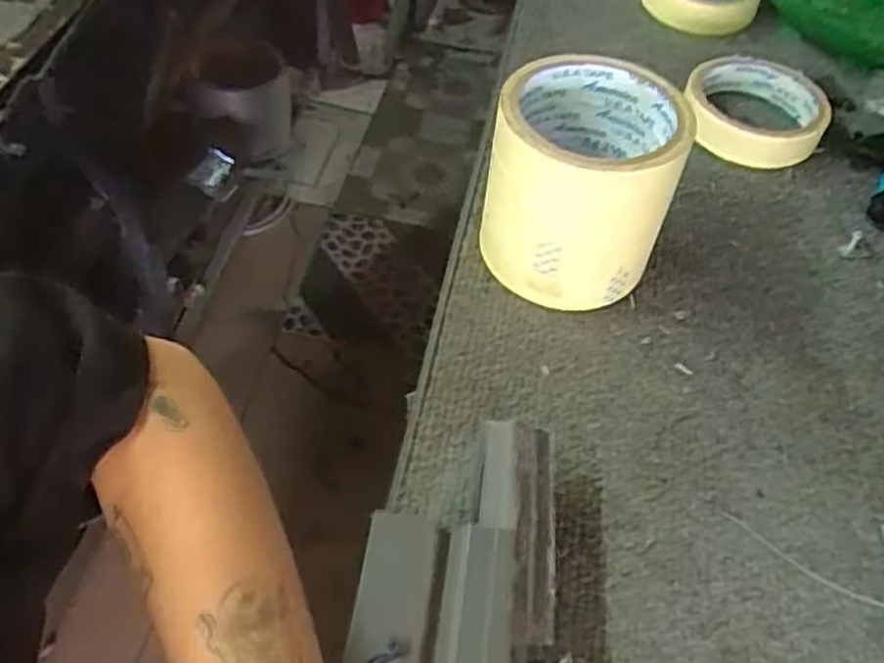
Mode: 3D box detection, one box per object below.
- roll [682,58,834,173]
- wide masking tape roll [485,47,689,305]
[{"bbox_3d":[0.209,-0.149,0.516,0.088,0.028,0.102,12,51,6],"label":"roll"},{"bbox_3d":[0.069,-0.074,0.398,0.088,0.098,0.086,2,51,-2],"label":"wide masking tape roll"}]

